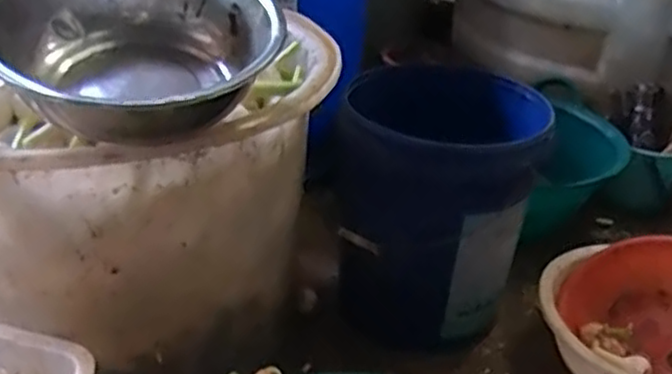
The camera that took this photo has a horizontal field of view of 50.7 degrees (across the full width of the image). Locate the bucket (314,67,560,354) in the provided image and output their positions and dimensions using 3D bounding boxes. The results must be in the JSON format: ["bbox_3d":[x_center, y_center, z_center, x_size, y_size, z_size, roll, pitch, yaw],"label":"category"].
[{"bbox_3d":[0.135,0.036,1.100,0.292,0.353,0.278,3,31,-2],"label":"bucket"}]

